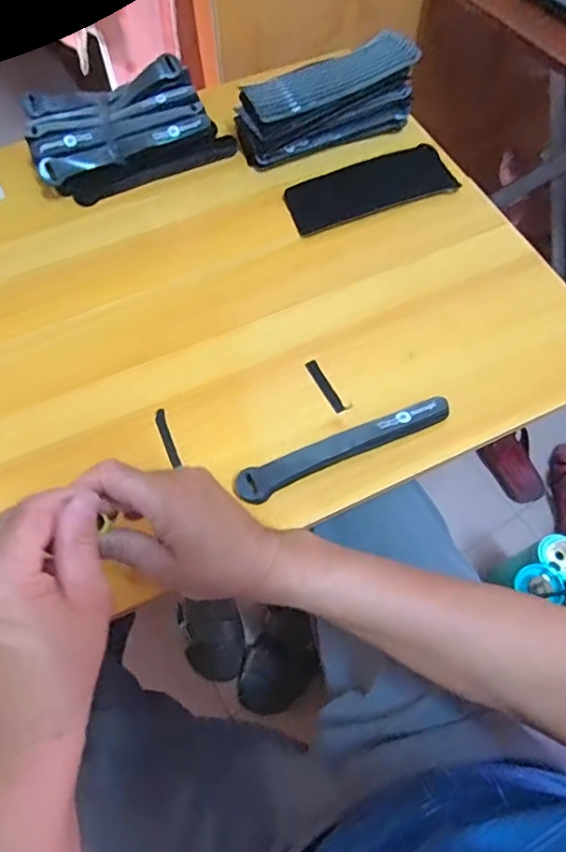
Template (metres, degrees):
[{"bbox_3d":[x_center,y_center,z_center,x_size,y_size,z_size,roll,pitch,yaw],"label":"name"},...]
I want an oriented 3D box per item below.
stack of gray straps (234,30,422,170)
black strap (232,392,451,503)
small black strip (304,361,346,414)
[{"bbox_3d":[0.051,-0.374,0.617,0.204,0.075,0.058,-21,66,-9],"label":"stack of gray straps"},{"bbox_3d":[0.055,0.020,0.463,0.197,0.012,0.028,-22,66,-10],"label":"black strap"},{"bbox_3d":[0.040,-0.039,0.509,0.011,0.004,0.061,-25,67,-11],"label":"small black strip"}]

